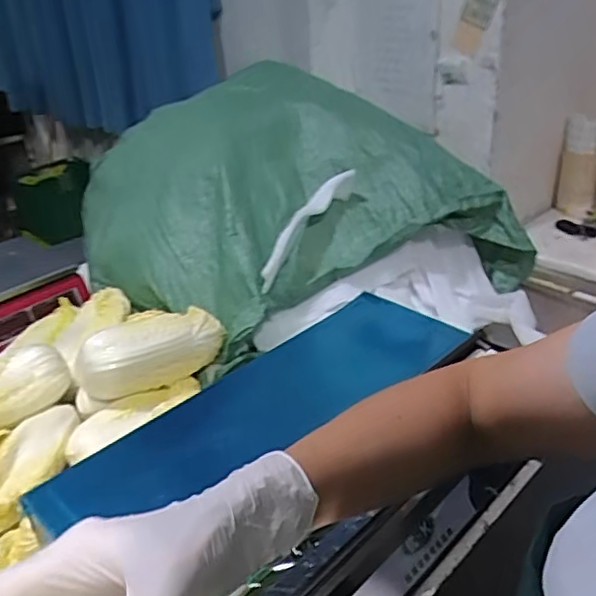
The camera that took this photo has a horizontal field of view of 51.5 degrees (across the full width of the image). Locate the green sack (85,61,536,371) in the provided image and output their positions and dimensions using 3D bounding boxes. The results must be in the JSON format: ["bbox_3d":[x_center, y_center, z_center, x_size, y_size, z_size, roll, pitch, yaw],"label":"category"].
[{"bbox_3d":[-0.053,-0.193,1.113,0.609,0.289,0.666,-18,31,-25],"label":"green sack"}]

